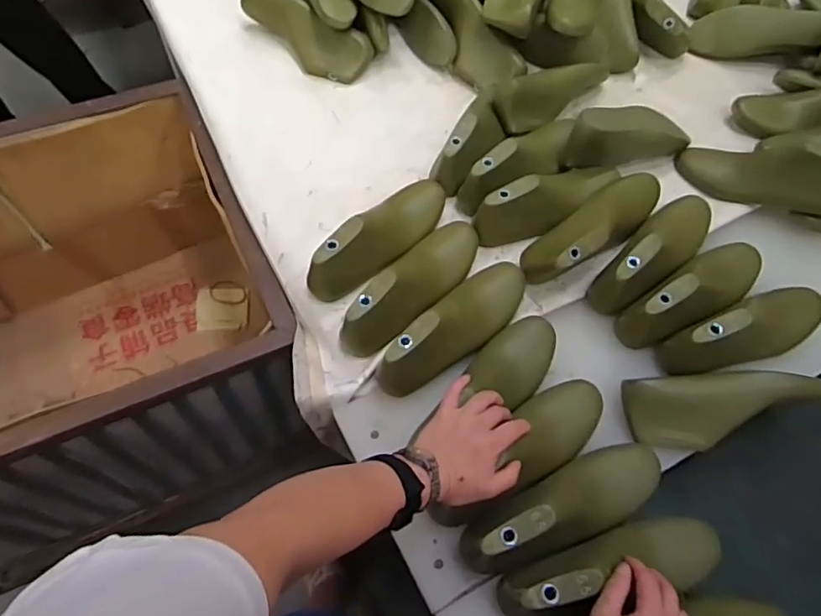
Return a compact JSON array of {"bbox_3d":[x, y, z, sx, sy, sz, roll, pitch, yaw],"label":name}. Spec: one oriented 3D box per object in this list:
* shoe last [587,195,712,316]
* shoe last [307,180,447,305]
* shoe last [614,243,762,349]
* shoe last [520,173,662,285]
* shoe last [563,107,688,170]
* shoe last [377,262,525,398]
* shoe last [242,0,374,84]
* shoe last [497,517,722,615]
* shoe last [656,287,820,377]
[{"bbox_3d":[0.337,-0.088,0.741,0.239,0.074,0.081,-41,71,-21],"label":"shoe last"},{"bbox_3d":[-0.035,-0.097,0.739,0.070,0.088,0.235,38,66,16],"label":"shoe last"},{"bbox_3d":[0.372,-0.028,0.712,0.237,0.075,0.082,-29,68,-17],"label":"shoe last"},{"bbox_3d":[0.254,-0.118,0.747,0.239,0.071,0.076,-34,69,-19],"label":"shoe last"},{"bbox_3d":[0.326,-0.254,0.807,0.198,0.085,0.050,-13,64,-10],"label":"shoe last"},{"bbox_3d":[0.061,0.019,0.689,0.080,0.091,0.241,41,55,16],"label":"shoe last"},{"bbox_3d":[-0.187,-0.462,0.942,0.236,0.080,0.082,24,63,9],"label":"shoe last"},{"bbox_3d":[0.204,0.261,0.550,0.232,0.077,0.066,-8,64,-17],"label":"shoe last"},{"bbox_3d":[0.426,0.029,0.713,0.223,0.103,0.078,-7,63,-26],"label":"shoe last"}]

